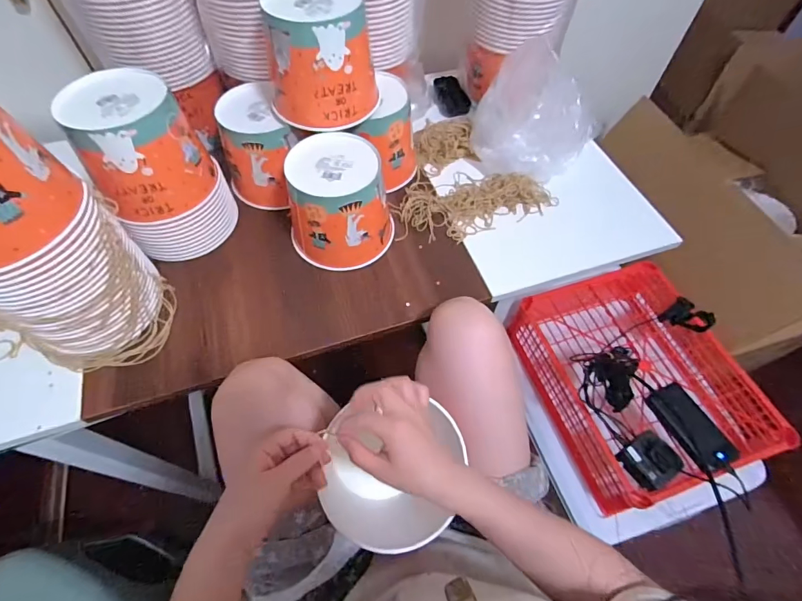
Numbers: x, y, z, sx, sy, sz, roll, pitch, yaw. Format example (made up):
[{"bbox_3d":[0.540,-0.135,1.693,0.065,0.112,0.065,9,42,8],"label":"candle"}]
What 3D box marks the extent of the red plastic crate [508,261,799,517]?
[{"bbox_3d":[0.498,0.158,0.878,0.350,0.170,0.447,-18,61,-12],"label":"red plastic crate"}]

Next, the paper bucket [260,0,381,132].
[{"bbox_3d":[-0.107,-0.322,0.550,0.146,0.134,0.114,-8,59,-6],"label":"paper bucket"}]

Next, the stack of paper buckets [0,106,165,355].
[{"bbox_3d":[-0.408,-0.071,0.449,0.149,0.305,0.149,36,65,19],"label":"stack of paper buckets"}]

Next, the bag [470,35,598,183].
[{"bbox_3d":[0.214,-0.296,0.677,0.154,0.158,0.150,-21,62,-13],"label":"bag"}]

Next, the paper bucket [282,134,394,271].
[{"bbox_3d":[-0.085,-0.139,0.600,0.138,0.128,0.145,0,59,-1],"label":"paper bucket"}]

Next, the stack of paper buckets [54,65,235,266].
[{"bbox_3d":[-0.335,-0.181,0.573,0.141,0.204,0.140,-26,63,-16],"label":"stack of paper buckets"}]

